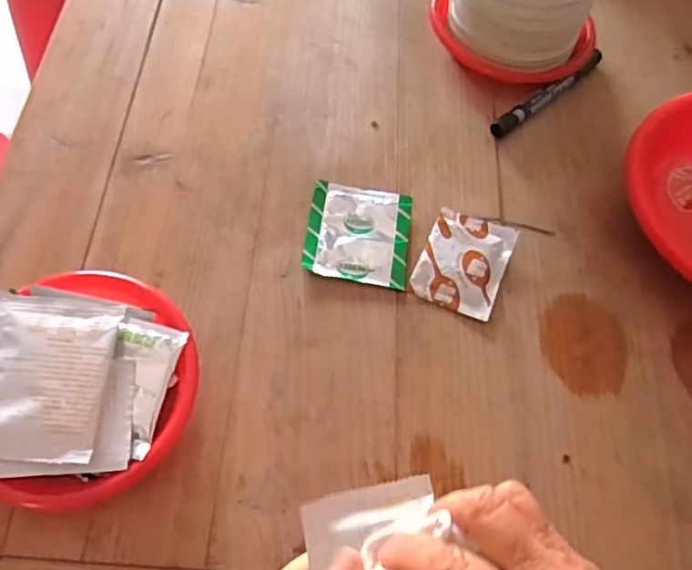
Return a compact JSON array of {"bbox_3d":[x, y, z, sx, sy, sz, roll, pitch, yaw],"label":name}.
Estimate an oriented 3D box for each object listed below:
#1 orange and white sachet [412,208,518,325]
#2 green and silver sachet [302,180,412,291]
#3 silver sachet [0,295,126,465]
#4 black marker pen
[{"bbox_3d":[0.085,-0.017,0.447,0.058,0.010,0.077,22,63,8],"label":"orange and white sachet"},{"bbox_3d":[0.009,-0.038,0.454,0.074,0.005,0.078,8,62,0],"label":"green and silver sachet"},{"bbox_3d":[-0.178,0.052,0.363,0.077,0.009,0.096,3,67,2],"label":"silver sachet"},{"bbox_3d":[0.174,-0.161,0.524,0.138,0.017,0.013,-36,70,-20],"label":"black marker pen"}]

